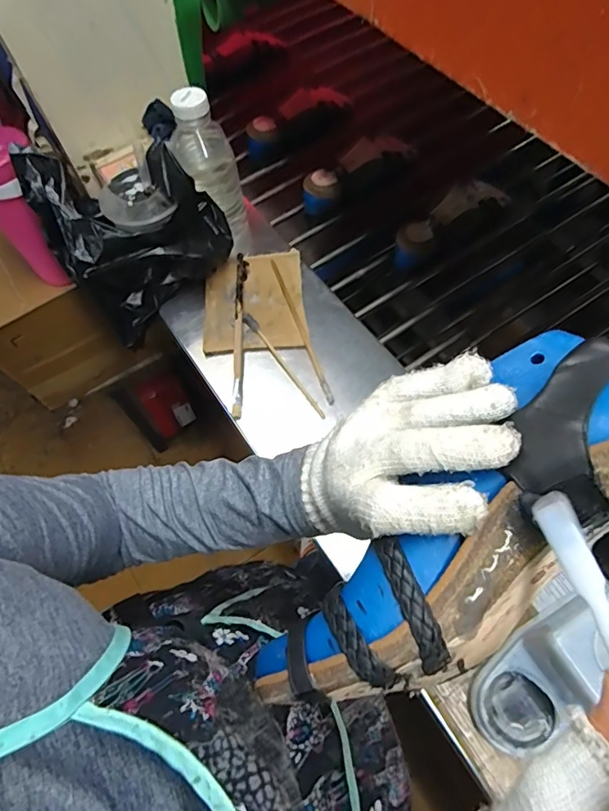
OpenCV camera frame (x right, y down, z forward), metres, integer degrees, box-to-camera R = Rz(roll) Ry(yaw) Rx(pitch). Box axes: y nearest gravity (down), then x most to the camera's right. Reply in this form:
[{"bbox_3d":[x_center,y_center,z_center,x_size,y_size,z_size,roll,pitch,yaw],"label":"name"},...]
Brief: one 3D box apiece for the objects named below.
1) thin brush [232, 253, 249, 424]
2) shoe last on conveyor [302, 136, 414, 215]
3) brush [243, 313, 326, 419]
[{"bbox_3d":[-0.095,-0.115,0.726,0.017,0.012,0.279,-3,62,2],"label":"thin brush"},{"bbox_3d":[0.097,-0.409,0.892,0.241,0.075,0.075,-37,66,-15],"label":"shoe last on conveyor"},{"bbox_3d":[-0.029,-0.058,0.714,0.013,0.004,0.191,-34,79,-14],"label":"brush"}]

